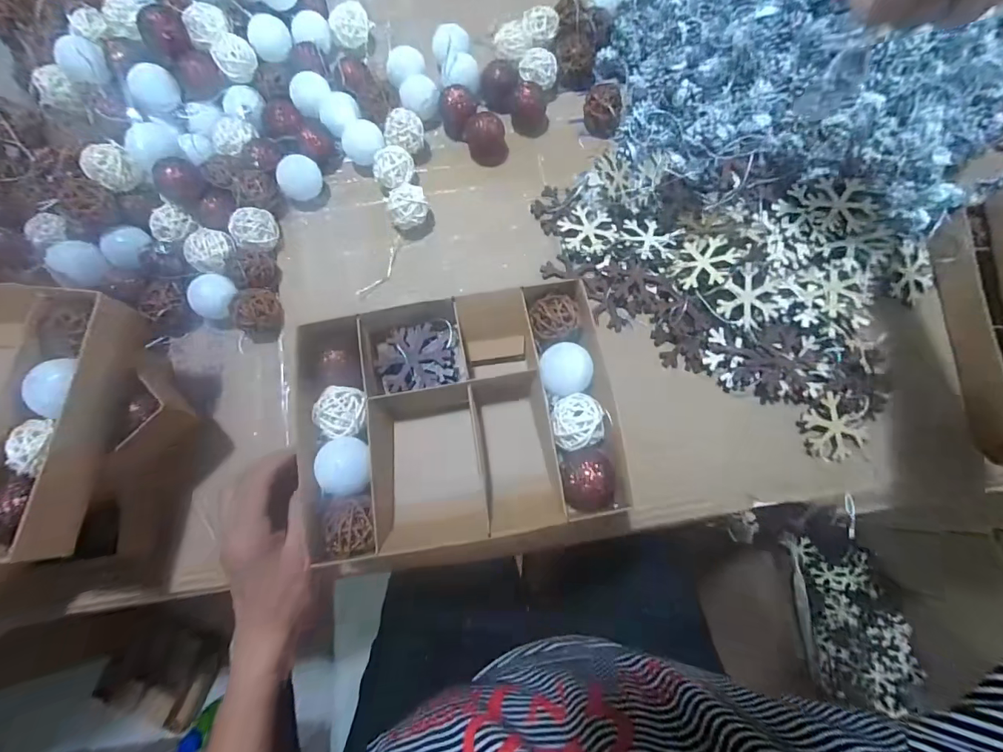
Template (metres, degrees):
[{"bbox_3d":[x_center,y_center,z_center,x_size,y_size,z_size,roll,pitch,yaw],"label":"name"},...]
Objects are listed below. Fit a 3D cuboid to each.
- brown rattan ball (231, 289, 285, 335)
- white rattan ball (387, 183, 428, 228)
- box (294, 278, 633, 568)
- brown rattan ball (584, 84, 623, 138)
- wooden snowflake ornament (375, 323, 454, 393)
[{"bbox_3d":[-0.210,-0.058,0.393,0.034,0.035,0.043,-12,76,-4],"label":"brown rattan ball"},{"bbox_3d":[-0.084,-0.153,0.421,0.033,0.033,0.032,0,75,0],"label":"white rattan ball"},{"bbox_3d":[-0.030,0.032,0.340,0.209,0.063,0.178,-11,76,-3],"label":"box"},{"bbox_3d":[0.099,-0.262,0.451,0.036,0.035,0.037,0,75,0],"label":"brown rattan ball"},{"bbox_3d":[-0.065,-0.014,0.338,0.052,0.004,0.046,-14,76,-4],"label":"wooden snowflake ornament"}]

